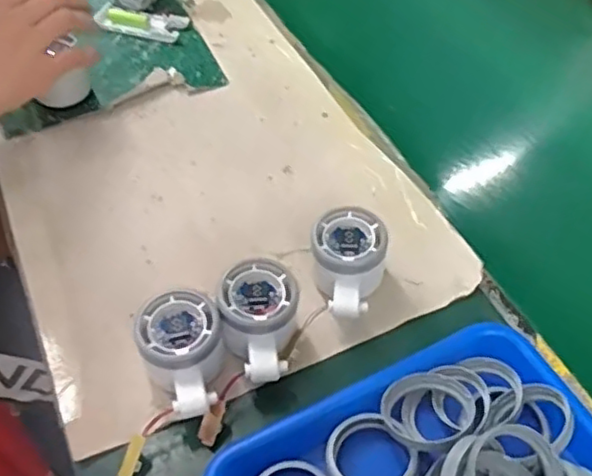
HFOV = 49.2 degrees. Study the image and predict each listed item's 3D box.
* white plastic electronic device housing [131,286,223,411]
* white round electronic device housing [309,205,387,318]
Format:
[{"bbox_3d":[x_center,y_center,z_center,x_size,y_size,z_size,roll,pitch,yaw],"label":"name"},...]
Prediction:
[{"bbox_3d":[-0.076,0.081,0.441,0.056,0.051,0.080,-14,53,-11],"label":"white plastic electronic device housing"},{"bbox_3d":[0.037,0.019,0.486,0.056,0.041,0.081,11,52,9],"label":"white round electronic device housing"}]

